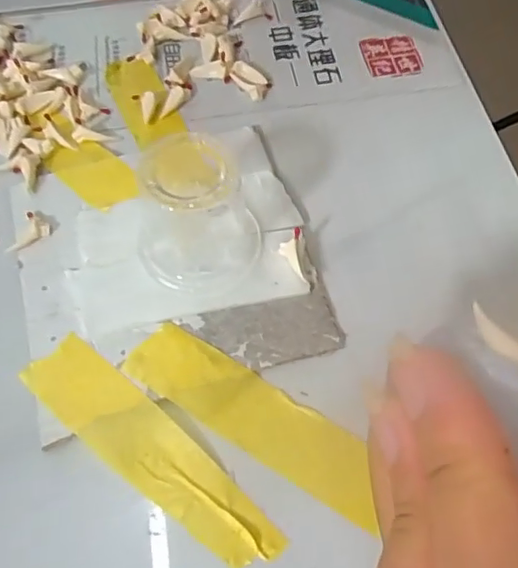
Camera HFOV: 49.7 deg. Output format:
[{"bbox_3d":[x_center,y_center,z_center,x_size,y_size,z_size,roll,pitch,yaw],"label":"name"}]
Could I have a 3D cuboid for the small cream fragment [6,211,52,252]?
[{"bbox_3d":[-0.073,-0.016,0.180,0.010,0.004,0.015,14,61,6],"label":"small cream fragment"}]

